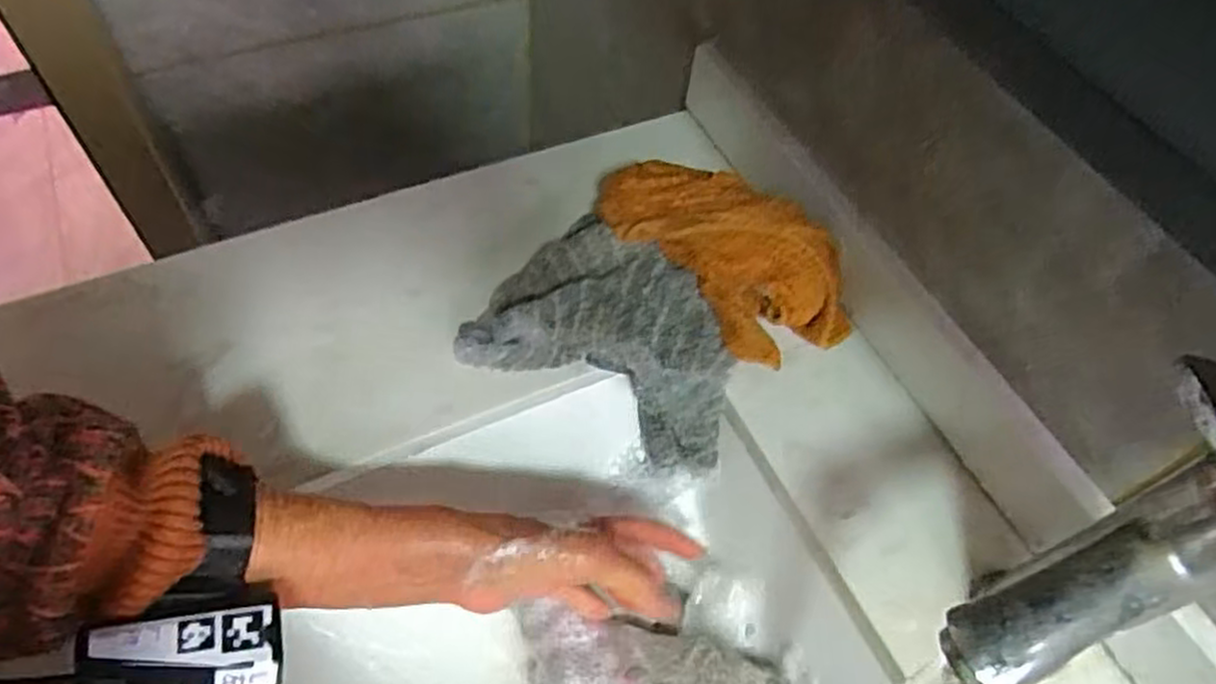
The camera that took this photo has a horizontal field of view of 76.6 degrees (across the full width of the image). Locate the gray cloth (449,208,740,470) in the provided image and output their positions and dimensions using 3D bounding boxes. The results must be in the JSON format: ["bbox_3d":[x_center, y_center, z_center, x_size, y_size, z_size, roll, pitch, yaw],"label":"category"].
[{"bbox_3d":[-0.001,0.004,0.478,0.153,0.112,0.089,13,56,4],"label":"gray cloth"}]

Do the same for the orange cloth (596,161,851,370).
[{"bbox_3d":[0.070,-0.052,0.446,0.166,0.050,0.078,35,60,3],"label":"orange cloth"}]

